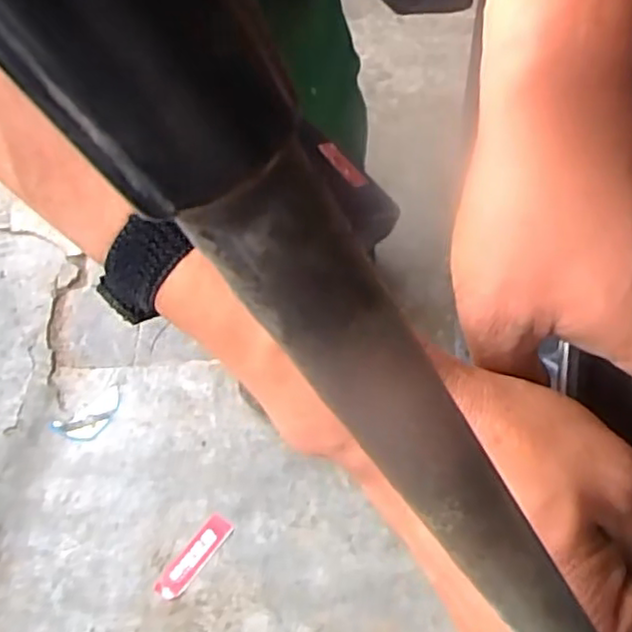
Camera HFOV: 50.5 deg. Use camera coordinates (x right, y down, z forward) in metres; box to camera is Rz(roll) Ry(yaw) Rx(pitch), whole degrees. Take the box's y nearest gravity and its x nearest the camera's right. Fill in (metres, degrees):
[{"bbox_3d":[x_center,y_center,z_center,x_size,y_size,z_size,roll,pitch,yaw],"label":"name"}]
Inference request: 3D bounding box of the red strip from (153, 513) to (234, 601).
[{"bbox_3d":[-0.129,0.254,0.704,0.029,0.005,0.097,31,68,27],"label":"red strip"}]

